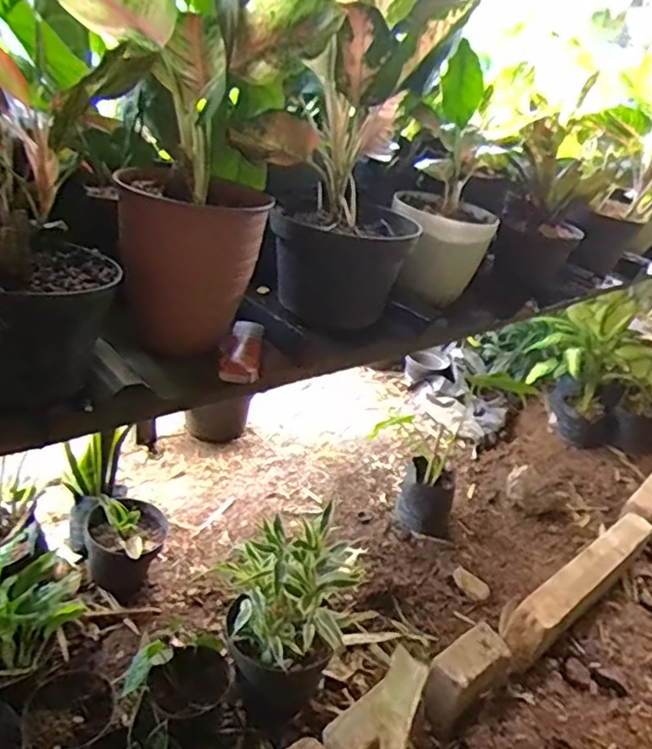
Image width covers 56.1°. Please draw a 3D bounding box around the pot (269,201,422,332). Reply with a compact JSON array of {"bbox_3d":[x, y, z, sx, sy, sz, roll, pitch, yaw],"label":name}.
[{"bbox_3d":[0.031,-0.165,0.954,0.201,0.170,0.168,11,27,10],"label":"pot"}]

